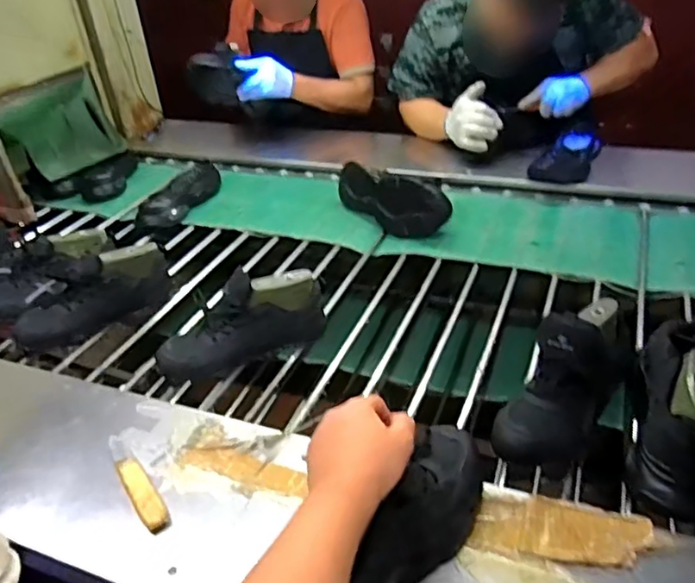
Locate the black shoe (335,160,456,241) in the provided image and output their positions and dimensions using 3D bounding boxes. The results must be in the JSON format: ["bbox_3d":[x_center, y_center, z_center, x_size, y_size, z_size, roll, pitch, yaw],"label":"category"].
[{"bbox_3d":[0.079,-0.189,1.246,0.286,0.102,0.085,23,45,36],"label":"black shoe"}]

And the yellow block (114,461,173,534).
[{"bbox_3d":[-0.239,0.233,0.703,0.029,0.015,0.116,-27,39,-25],"label":"yellow block"}]

